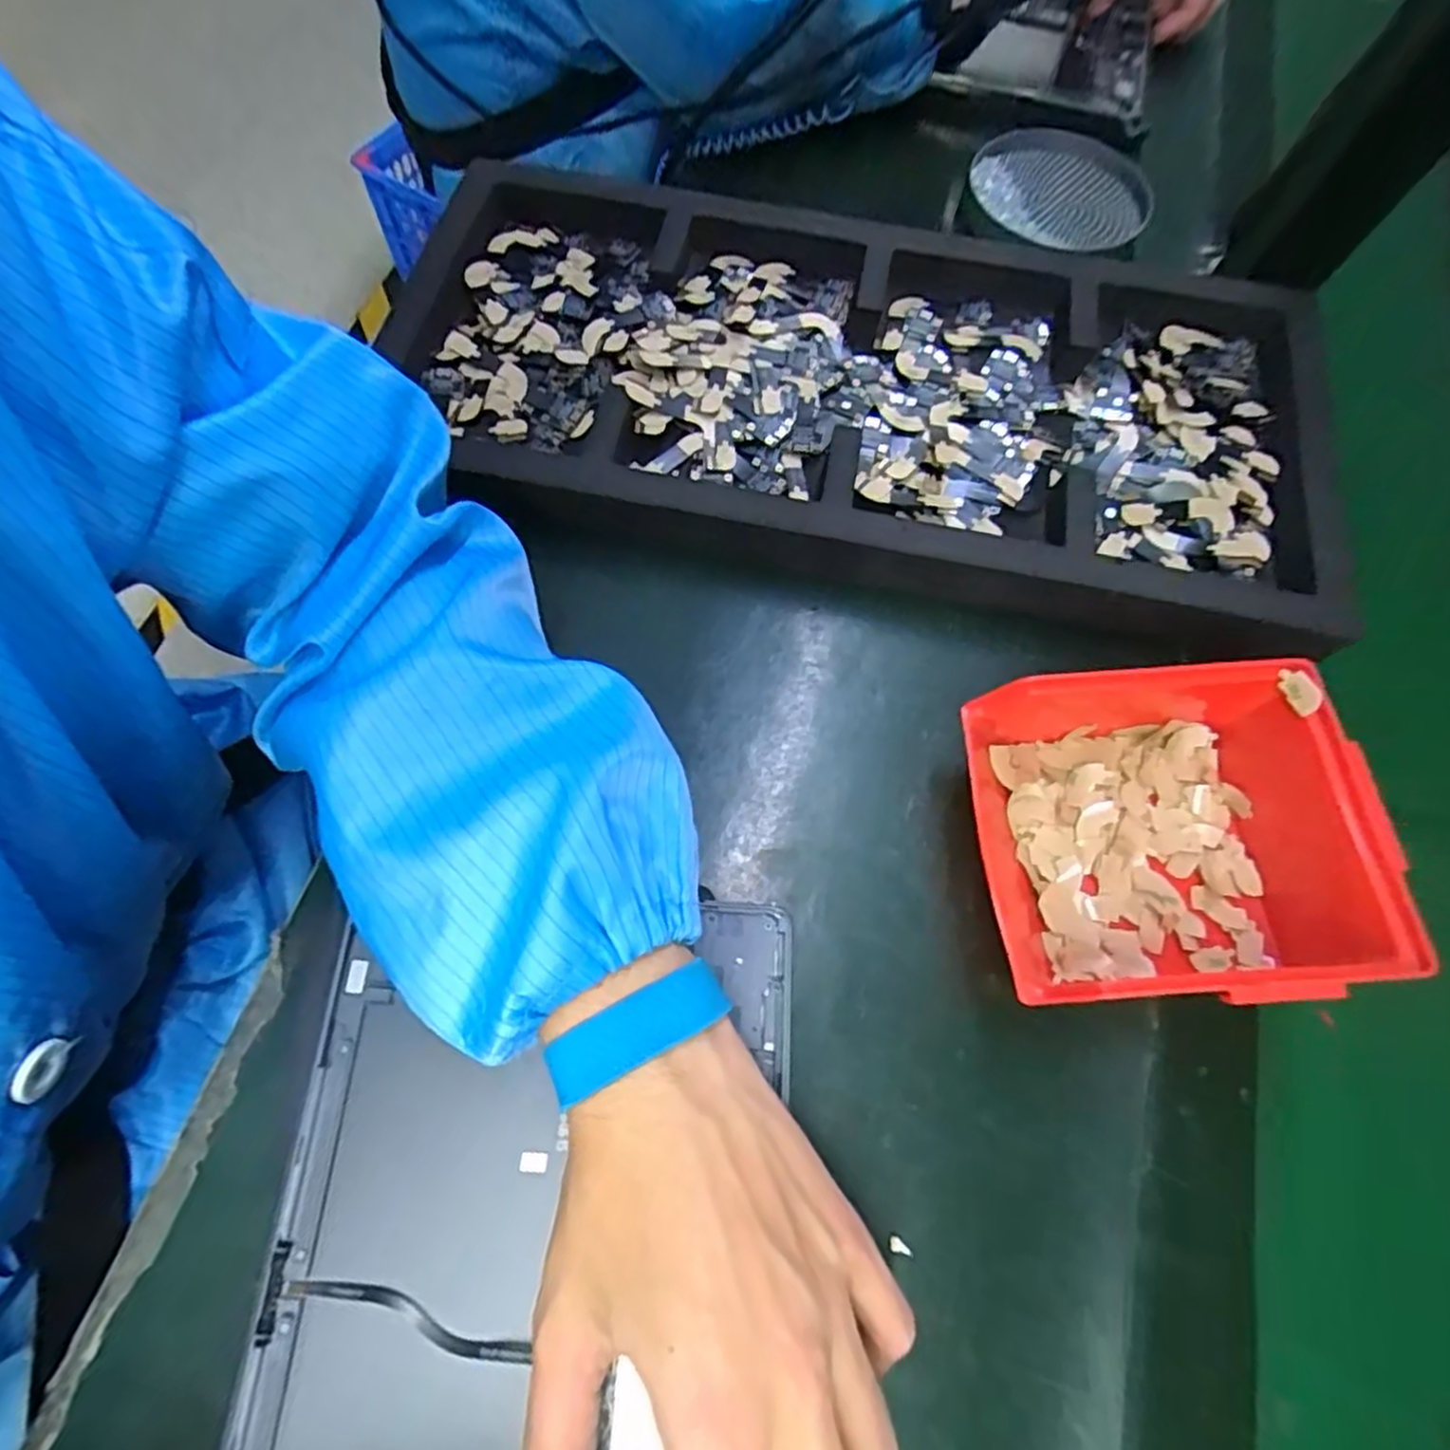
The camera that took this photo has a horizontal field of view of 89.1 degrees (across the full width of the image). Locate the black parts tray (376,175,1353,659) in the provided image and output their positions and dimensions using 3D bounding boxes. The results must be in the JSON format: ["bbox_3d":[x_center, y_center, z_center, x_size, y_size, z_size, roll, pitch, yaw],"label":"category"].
[{"bbox_3d":[0.062,-0.176,0.394,0.496,0.038,0.238,12,69,2],"label":"black parts tray"}]

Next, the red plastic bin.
[{"bbox_3d":[0.178,0.044,0.294,0.146,0.070,0.118,-3,69,-4],"label":"red plastic bin"}]

